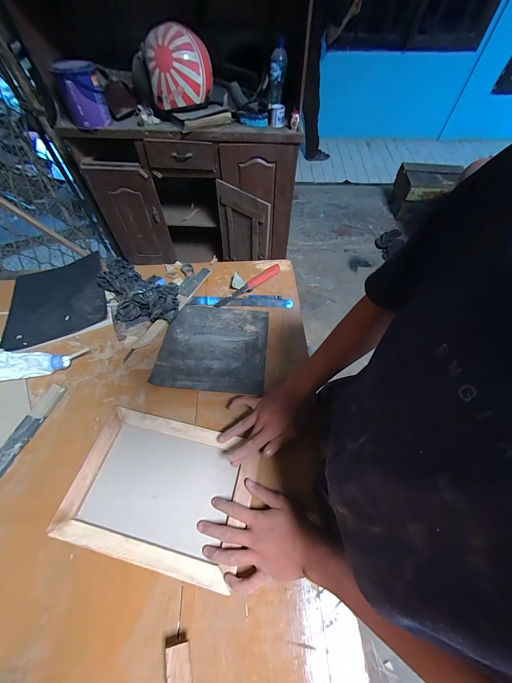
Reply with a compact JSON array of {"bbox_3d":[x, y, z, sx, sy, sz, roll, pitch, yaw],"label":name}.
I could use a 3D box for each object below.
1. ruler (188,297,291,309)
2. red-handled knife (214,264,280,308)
[{"bbox_3d":[-0.040,-0.104,0.673,0.269,0.008,0.031,1,64,-1],"label":"ruler"},{"bbox_3d":[-0.018,-0.154,0.693,0.222,0.017,0.031,-35,65,-22],"label":"red-handled knife"}]

